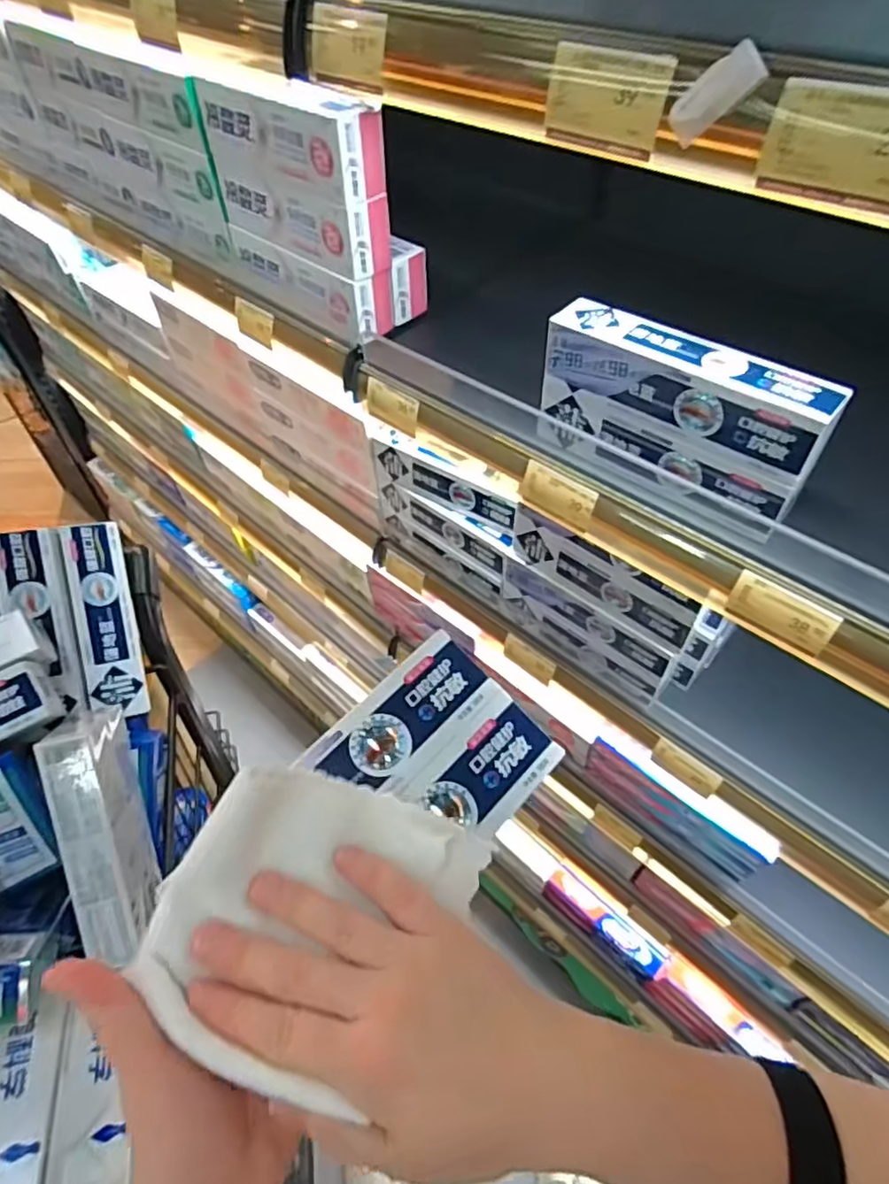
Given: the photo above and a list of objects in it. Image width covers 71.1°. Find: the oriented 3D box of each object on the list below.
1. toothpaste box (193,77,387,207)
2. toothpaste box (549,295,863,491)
[{"bbox_3d":[-0.133,-0.394,0.527,0.195,0.069,0.045,37,61,27],"label":"toothpaste box"},{"bbox_3d":[0.155,-0.137,0.412,0.192,0.051,0.041,32,59,25],"label":"toothpaste box"}]

